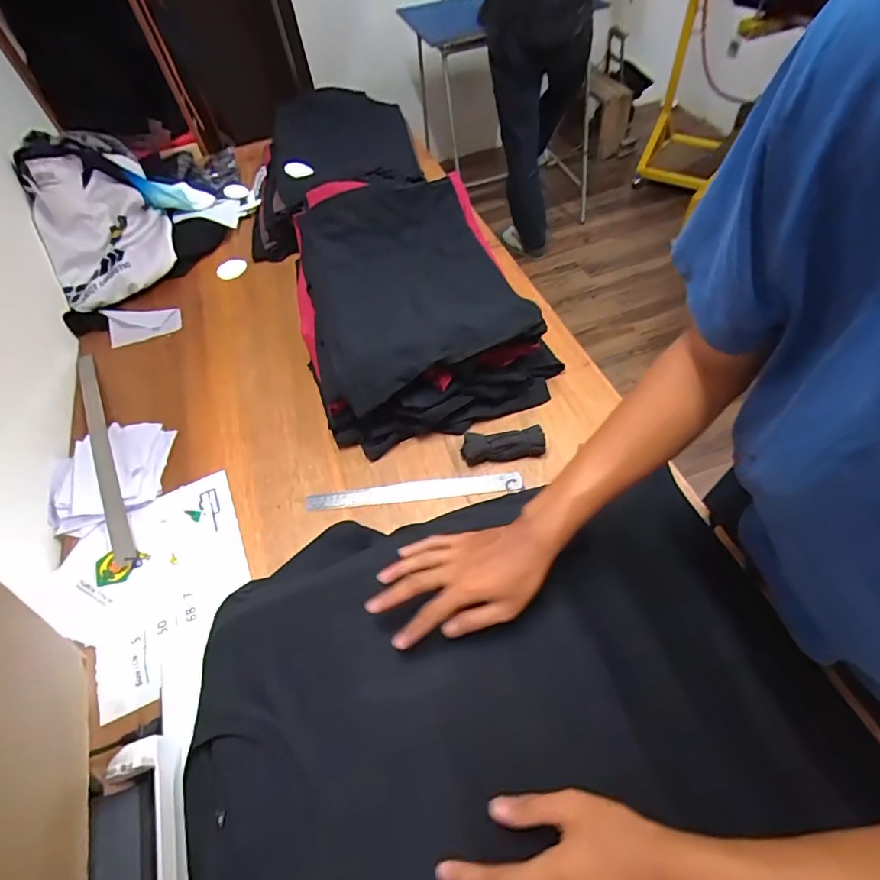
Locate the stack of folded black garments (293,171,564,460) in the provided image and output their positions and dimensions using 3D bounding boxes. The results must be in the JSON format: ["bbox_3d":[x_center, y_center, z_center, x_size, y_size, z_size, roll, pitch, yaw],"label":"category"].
[{"bbox_3d":[-0.068,-0.270,0.901,0.380,0.137,0.552,-19,57,-9],"label":"stack of folded black garments"}]

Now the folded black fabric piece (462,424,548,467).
[{"bbox_3d":[0.097,0.008,0.764,0.126,0.033,0.041,-7,56,-1],"label":"folded black fabric piece"}]

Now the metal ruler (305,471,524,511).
[{"bbox_3d":[-0.039,0.078,0.744,0.322,0.007,0.031,-6,61,0],"label":"metal ruler"}]

